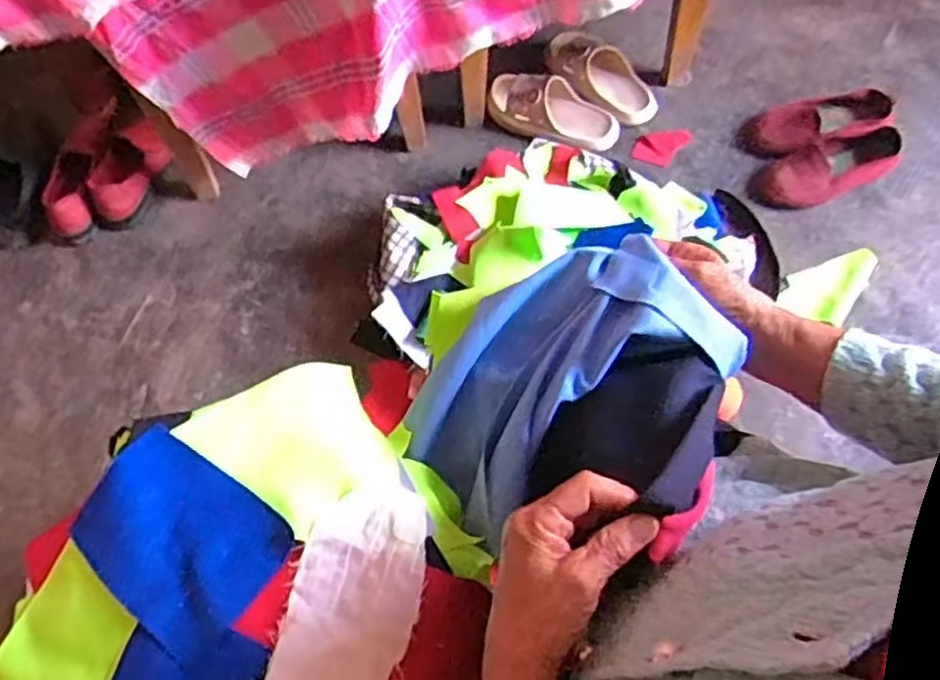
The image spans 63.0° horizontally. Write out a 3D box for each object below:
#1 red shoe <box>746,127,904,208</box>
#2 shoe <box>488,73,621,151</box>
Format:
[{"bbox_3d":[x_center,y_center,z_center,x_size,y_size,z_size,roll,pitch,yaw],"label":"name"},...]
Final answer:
[{"bbox_3d":[0.540,-0.262,1.166,0.225,0.055,0.091,-19,65,-7],"label":"red shoe"},{"bbox_3d":[0.135,-0.375,1.242,0.221,0.063,0.097,21,67,12],"label":"shoe"}]

